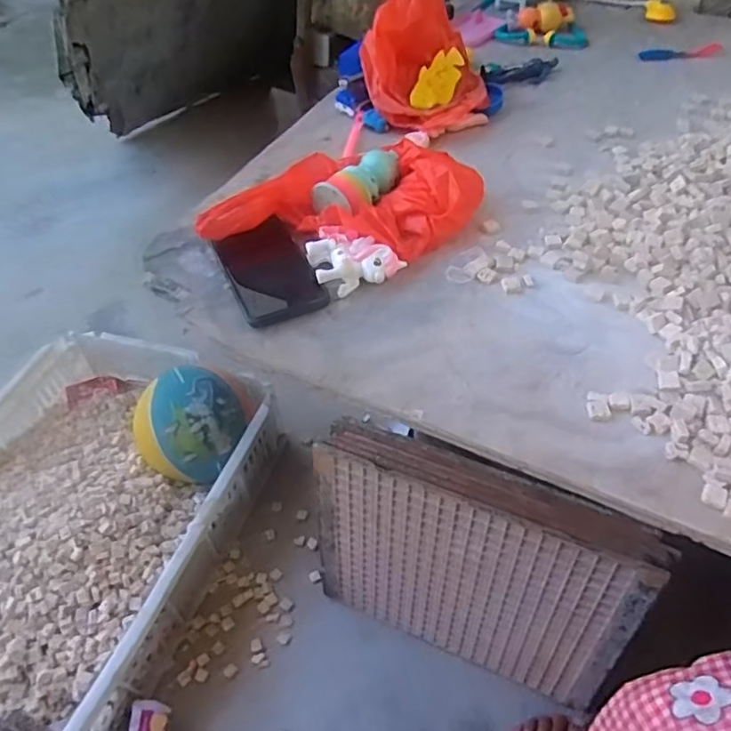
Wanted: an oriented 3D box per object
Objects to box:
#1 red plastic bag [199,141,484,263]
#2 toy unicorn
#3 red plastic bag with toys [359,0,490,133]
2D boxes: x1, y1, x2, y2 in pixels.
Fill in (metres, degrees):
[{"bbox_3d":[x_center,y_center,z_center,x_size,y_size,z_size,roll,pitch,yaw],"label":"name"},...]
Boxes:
[{"bbox_3d":[-0.017,-0.176,0.655,0.276,0.059,0.166,7,50,9],"label":"red plastic bag"},{"bbox_3d":[-0.013,-0.109,0.602,0.083,0.033,0.081,-14,49,-9],"label":"toy unicorn"},{"bbox_3d":[0.080,-0.401,0.793,0.160,0.146,0.153,1,49,4],"label":"red plastic bag with toys"}]

